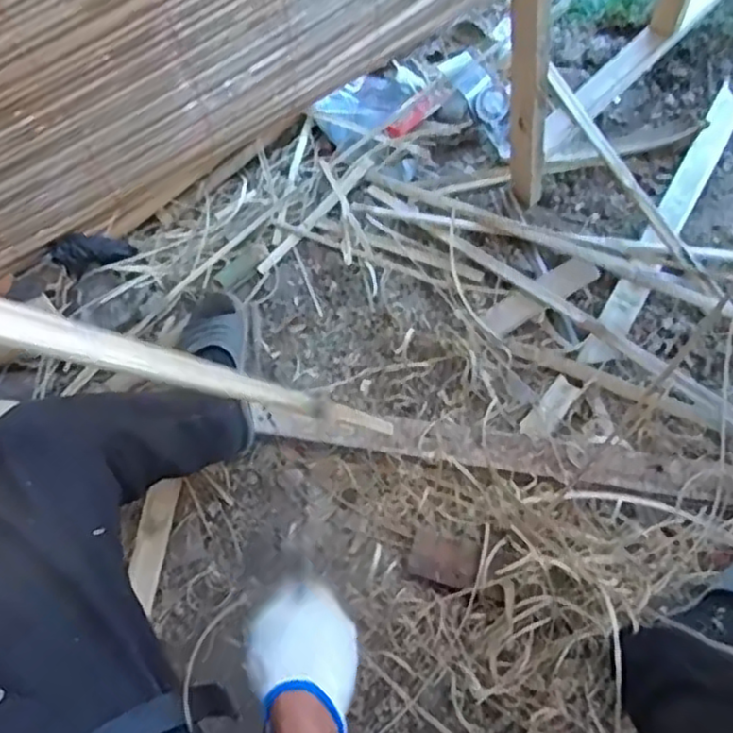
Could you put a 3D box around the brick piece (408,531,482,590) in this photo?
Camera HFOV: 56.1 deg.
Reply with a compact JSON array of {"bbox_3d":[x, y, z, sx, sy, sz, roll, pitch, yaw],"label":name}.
[{"bbox_3d":[0.100,0.249,0.881,0.088,0.022,0.058,16,63,12],"label":"brick piece"}]

